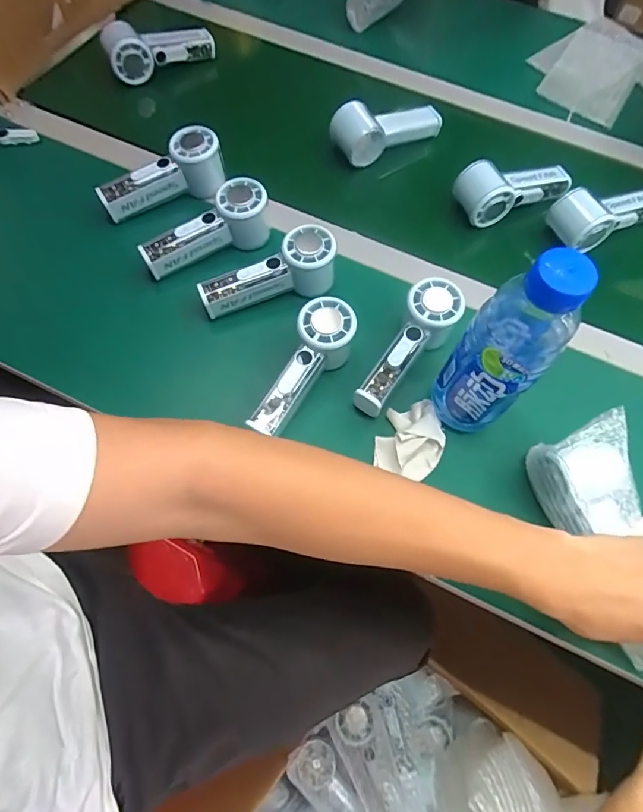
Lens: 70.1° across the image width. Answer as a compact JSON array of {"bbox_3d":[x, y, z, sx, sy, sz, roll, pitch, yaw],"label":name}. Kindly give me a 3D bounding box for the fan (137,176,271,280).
[{"bbox_3d":[-0.135,-0.202,0.528,0.151,0.065,0.055,-22,69,-12],"label":"fan"}]

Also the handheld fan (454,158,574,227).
[{"bbox_3d":[0.245,-0.283,0.582,0.159,0.053,0.057,-21,69,-11],"label":"handheld fan"}]

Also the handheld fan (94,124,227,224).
[{"bbox_3d":[-0.193,-0.278,0.562,0.155,0.061,0.052,-28,70,-1],"label":"handheld fan"}]

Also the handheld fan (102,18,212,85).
[{"bbox_3d":[-0.232,-0.521,0.664,0.151,0.066,0.062,-22,69,-12],"label":"handheld fan"}]

